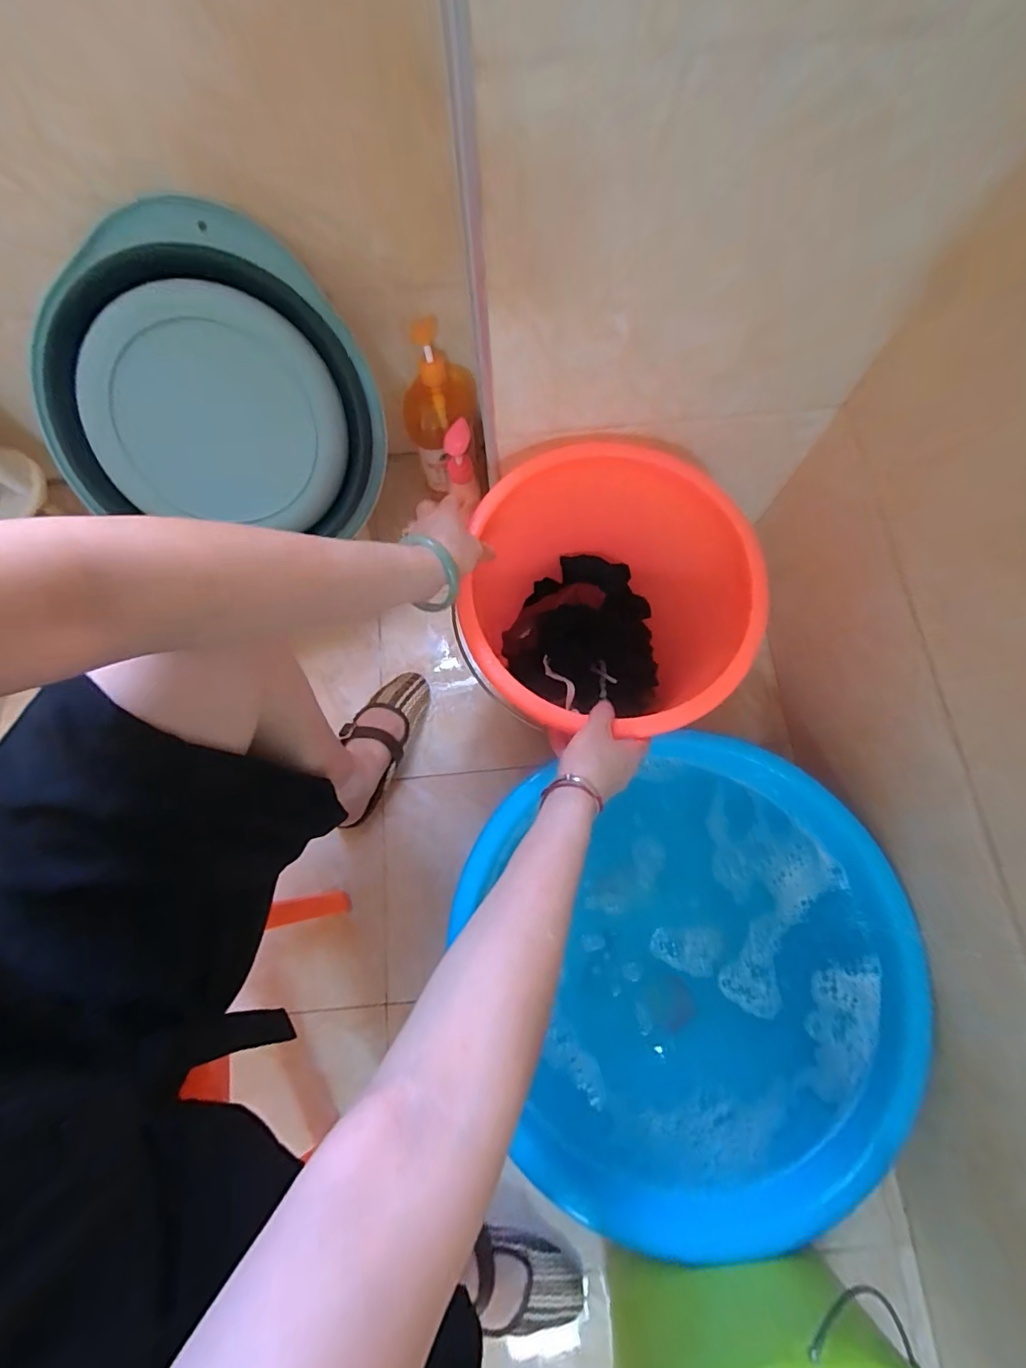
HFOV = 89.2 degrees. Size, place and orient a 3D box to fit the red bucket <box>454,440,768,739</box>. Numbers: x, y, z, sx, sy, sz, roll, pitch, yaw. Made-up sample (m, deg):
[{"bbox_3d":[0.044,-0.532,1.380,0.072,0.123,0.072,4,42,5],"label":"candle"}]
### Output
[{"bbox_3d":[0.112,-0.073,0.633,0.320,0.259,0.300,-3,74,-1],"label":"red bucket"}]

